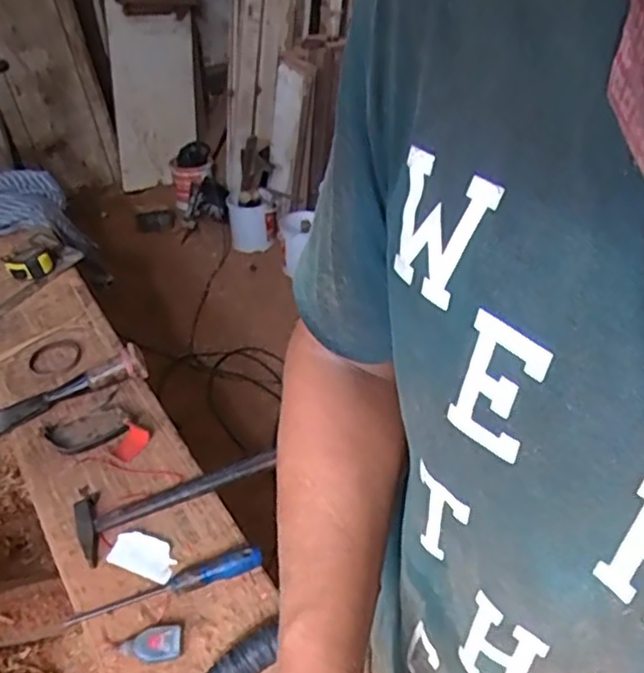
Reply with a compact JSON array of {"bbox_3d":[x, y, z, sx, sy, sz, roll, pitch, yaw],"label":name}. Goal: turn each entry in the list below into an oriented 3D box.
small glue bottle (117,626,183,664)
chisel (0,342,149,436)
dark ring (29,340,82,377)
[{"bbox_3d":[-0.181,0.325,0.695,0.066,0.015,0.037,-4,40,-2],"label":"small glue bottle"},{"bbox_3d":[-0.375,0.084,0.971,0.238,0.045,0.044,-26,43,-6],"label":"chisel"},{"bbox_3d":[-0.422,0.035,1.051,0.081,0.009,0.084,-1,40,1],"label":"dark ring"}]

